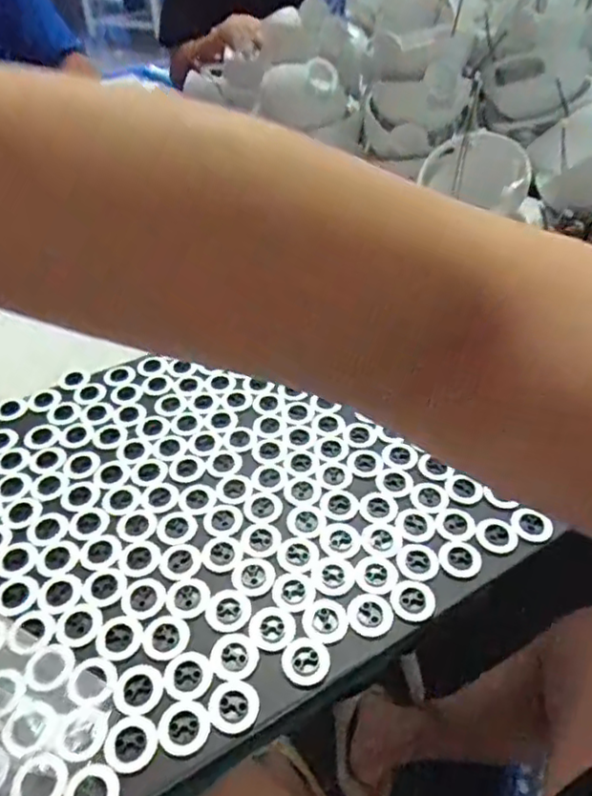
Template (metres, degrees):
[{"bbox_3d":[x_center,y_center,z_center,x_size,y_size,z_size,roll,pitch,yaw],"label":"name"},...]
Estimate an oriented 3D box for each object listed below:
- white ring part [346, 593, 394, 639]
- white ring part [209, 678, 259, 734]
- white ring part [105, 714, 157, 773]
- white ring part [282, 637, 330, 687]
[{"bbox_3d":[0.048,0.140,0.400,0.028,0.004,0.029,1,42,-1],"label":"white ring part"},{"bbox_3d":[-0.036,0.175,0.353,0.028,0.004,0.029,1,42,-1],"label":"white ring part"},{"bbox_3d":[-0.090,0.188,0.337,0.028,0.004,0.029,1,42,-1],"label":"white ring part"},{"bbox_3d":[0.006,0.159,0.375,0.028,0.004,0.028,1,42,-1],"label":"white ring part"}]

